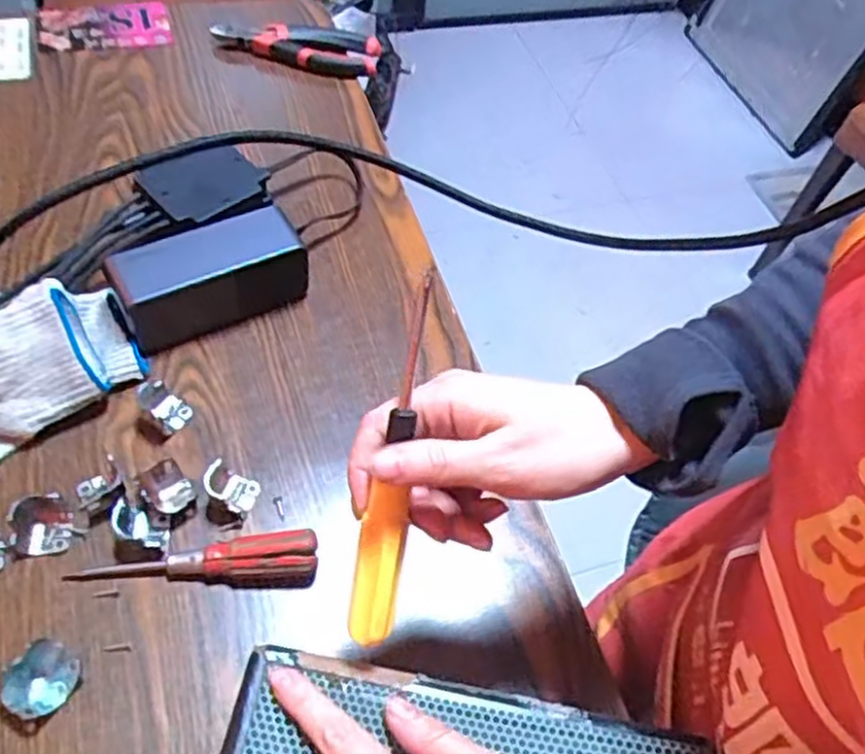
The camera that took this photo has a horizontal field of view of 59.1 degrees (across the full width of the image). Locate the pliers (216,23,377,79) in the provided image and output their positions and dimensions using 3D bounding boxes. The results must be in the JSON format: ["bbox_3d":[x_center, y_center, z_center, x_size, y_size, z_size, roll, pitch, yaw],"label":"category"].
[{"bbox_3d":[-0.134,-0.332,0.763,0.161,0.028,0.066,8,53,0],"label":"pliers"}]

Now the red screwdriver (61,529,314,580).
[{"bbox_3d":[-0.133,0.105,0.430,0.133,0.020,0.025,-4,53,-8],"label":"red screwdriver"}]

